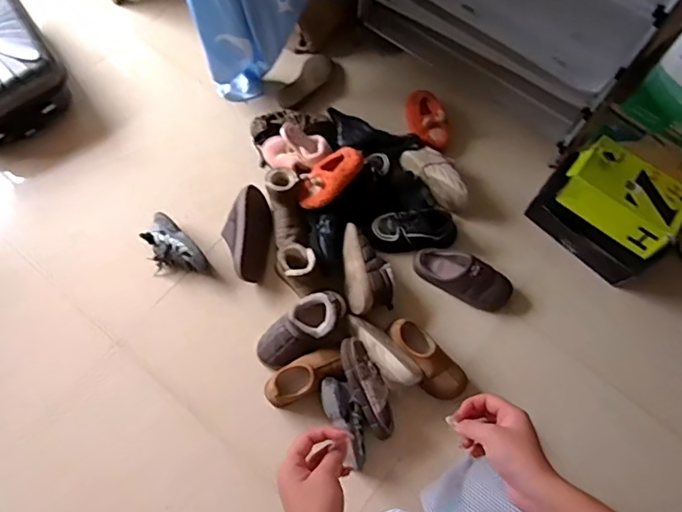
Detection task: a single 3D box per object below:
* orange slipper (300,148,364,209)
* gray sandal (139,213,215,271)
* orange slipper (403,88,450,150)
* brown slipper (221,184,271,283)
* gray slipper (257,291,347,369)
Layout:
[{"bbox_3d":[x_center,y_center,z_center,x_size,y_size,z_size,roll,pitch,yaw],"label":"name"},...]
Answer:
[{"bbox_3d":[-0.031,-0.232,1.558,0.232,0.065,0.126,-41,64,1],"label":"orange slipper"},{"bbox_3d":[-0.496,-0.017,1.545,0.128,0.076,0.238,-40,75,-15],"label":"gray sandal"},{"bbox_3d":[0.289,-0.458,1.753,0.120,0.089,0.224,-10,52,-5],"label":"orange slipper"},{"bbox_3d":[-0.277,-0.067,1.559,0.143,0.088,0.290,8,68,2],"label":"brown slipper"},{"bbox_3d":[-0.108,0.204,1.416,0.261,0.110,0.127,-36,72,7],"label":"gray slipper"}]

